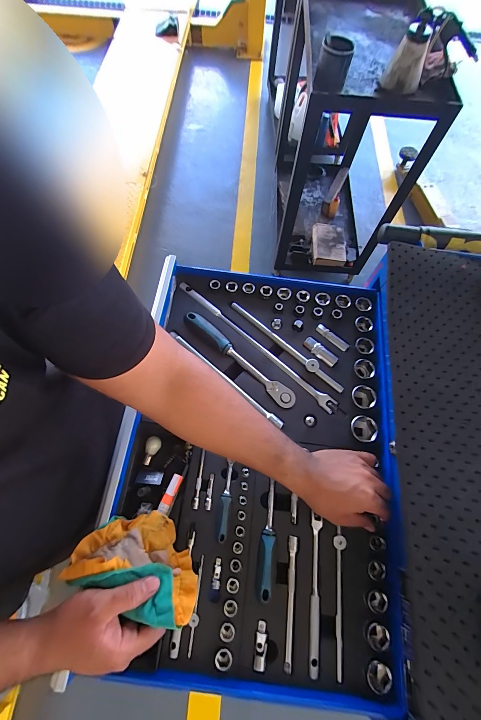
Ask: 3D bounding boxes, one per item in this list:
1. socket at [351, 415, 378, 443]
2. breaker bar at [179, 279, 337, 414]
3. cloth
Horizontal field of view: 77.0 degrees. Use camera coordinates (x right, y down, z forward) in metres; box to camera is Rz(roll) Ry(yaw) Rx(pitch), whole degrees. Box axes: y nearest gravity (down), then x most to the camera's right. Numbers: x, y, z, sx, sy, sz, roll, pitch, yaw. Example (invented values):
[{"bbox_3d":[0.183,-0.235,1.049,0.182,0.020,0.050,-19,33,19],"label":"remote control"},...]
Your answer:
[{"bbox_3d":[0.193,0.110,0.480,0.039,0.036,0.041,0,67,0],"label":"socket"},{"bbox_3d":[0.019,-0.032,0.544,0.356,0.015,0.024,39,73,15],"label":"breaker bar"},{"bbox_3d":[-0.120,0.238,0.364,0.153,0.079,0.085,18,68,8],"label":"cloth"}]

